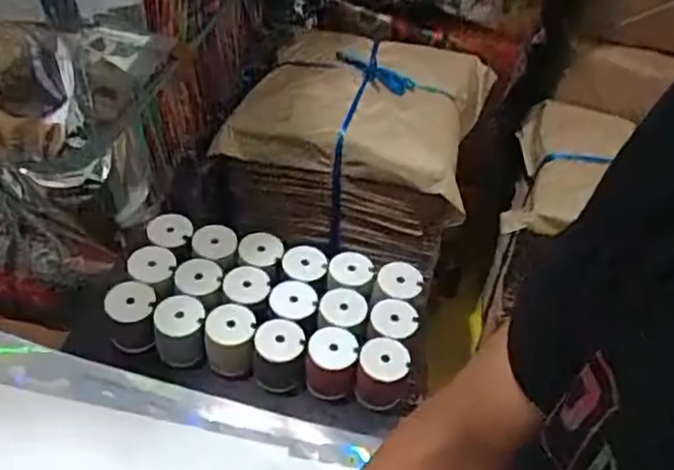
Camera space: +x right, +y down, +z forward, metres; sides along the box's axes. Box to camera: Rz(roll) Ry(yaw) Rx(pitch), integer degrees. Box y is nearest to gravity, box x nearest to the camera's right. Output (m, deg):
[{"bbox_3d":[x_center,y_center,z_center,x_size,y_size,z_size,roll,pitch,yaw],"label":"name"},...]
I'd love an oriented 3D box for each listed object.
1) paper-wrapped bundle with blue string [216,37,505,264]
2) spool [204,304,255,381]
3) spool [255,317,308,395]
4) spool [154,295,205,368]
[{"bbox_3d":[0.045,-0.176,1.195,0.373,0.220,0.386,14,47,7],"label":"paper-wrapped bundle with blue string"},{"bbox_3d":[-0.121,0.119,0.768,0.055,0.071,0.057,3,47,-3],"label":"spool"},{"bbox_3d":[-0.064,0.137,0.767,0.056,0.063,0.055,3,47,-3],"label":"spool"},{"bbox_3d":[-0.179,0.110,0.774,0.056,0.061,0.056,-3,48,-9],"label":"spool"}]

